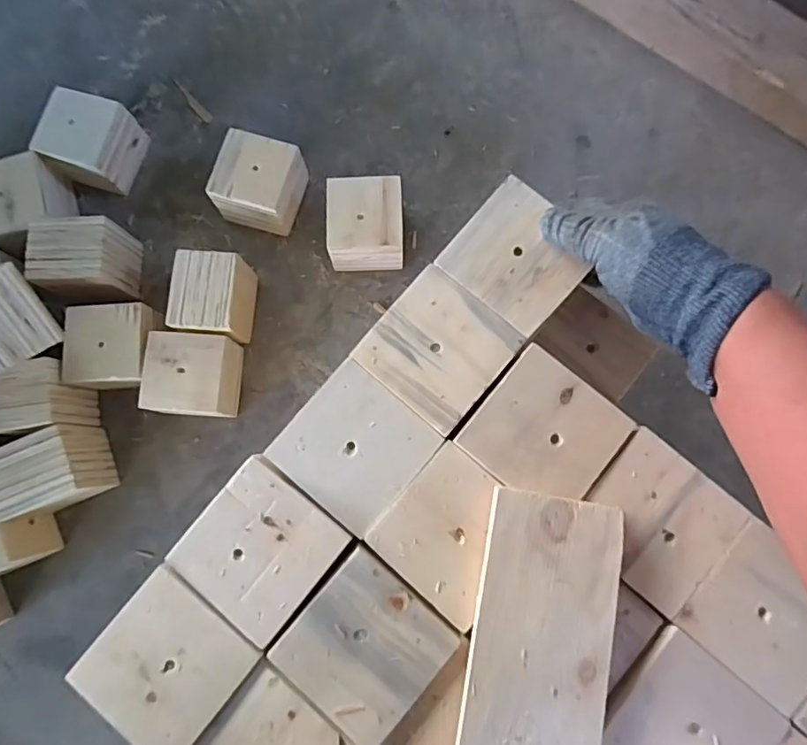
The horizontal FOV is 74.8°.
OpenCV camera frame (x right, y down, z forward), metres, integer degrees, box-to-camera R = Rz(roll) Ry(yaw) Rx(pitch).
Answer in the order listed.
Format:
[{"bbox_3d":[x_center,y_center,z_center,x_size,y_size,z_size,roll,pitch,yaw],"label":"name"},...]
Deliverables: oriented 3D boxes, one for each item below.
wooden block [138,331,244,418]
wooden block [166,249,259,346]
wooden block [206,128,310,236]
[{"bbox_3d":[-0.250,0.007,0.639,0.100,0.076,0.100,2,82,3],"label":"wooden block"},{"bbox_3d":[-0.225,-0.086,0.651,0.087,0.096,0.102,6,82,4],"label":"wooden block"},{"bbox_3d":[-0.185,-0.242,0.686,0.096,0.077,0.099,20,83,6],"label":"wooden block"}]

